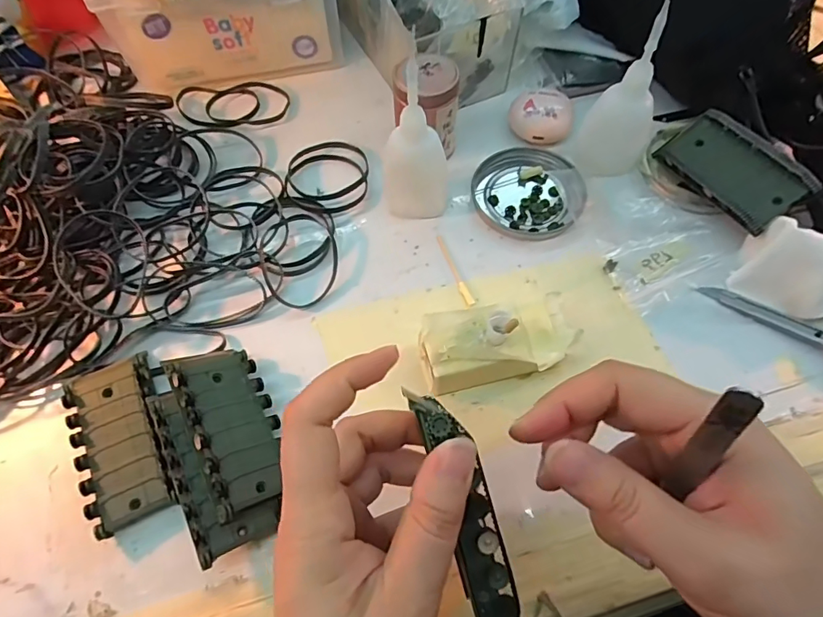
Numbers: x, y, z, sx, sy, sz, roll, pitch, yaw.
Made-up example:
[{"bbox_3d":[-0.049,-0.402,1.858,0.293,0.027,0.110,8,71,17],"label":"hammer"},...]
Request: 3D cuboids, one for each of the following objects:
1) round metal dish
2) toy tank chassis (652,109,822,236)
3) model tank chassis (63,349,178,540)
[{"bbox_3d":[0.085,-0.084,0.347,0.076,0.009,0.077,0,64,1],"label":"round metal dish"},{"bbox_3d":[0.213,-0.095,0.322,0.045,0.017,0.094,-48,53,22],"label":"toy tank chassis"},{"bbox_3d":[-0.159,0.072,0.266,0.043,0.018,0.090,-24,66,-11],"label":"model tank chassis"}]

